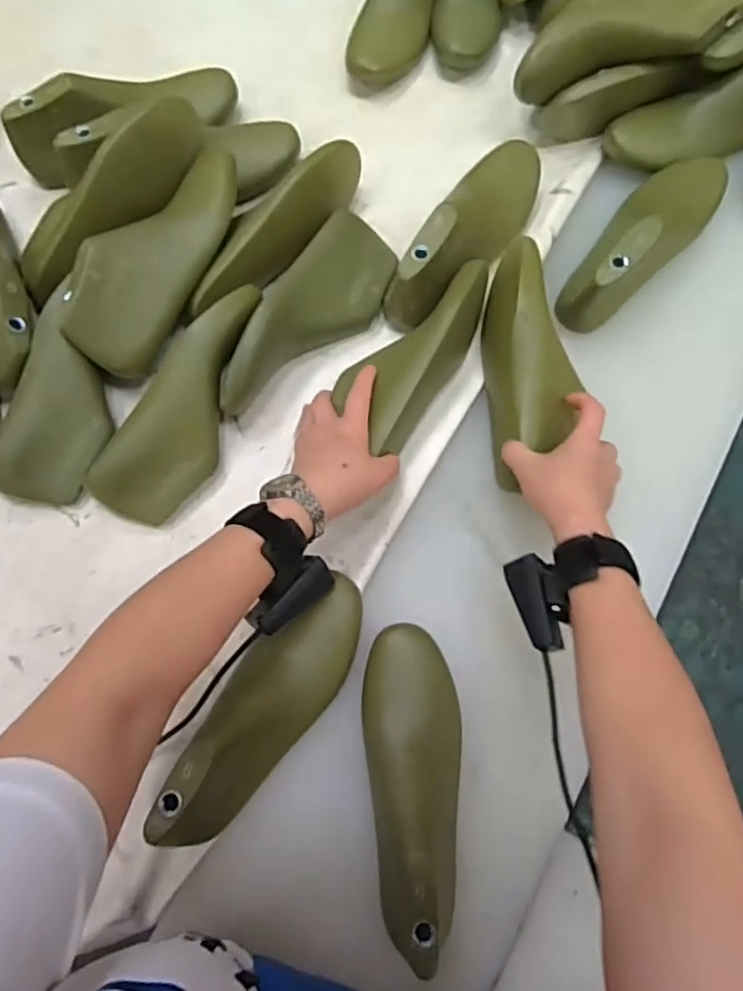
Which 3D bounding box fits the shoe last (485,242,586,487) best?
[{"bbox_3d":[0.141,-0.120,0.554,0.068,0.068,0.207,-3,85,-1],"label":"shoe last"}]

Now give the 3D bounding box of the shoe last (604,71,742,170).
[{"bbox_3d":[0.363,-0.386,0.629,0.247,0.075,0.076,-18,75,-5],"label":"shoe last"}]

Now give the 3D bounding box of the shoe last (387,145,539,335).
[{"bbox_3d":[0.098,-0.256,0.590,0.066,0.087,0.226,34,77,9],"label":"shoe last"}]

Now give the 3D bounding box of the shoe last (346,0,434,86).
[{"bbox_3d":[0.037,-0.560,0.676,0.077,0.071,0.213,19,75,5],"label":"shoe last"}]

